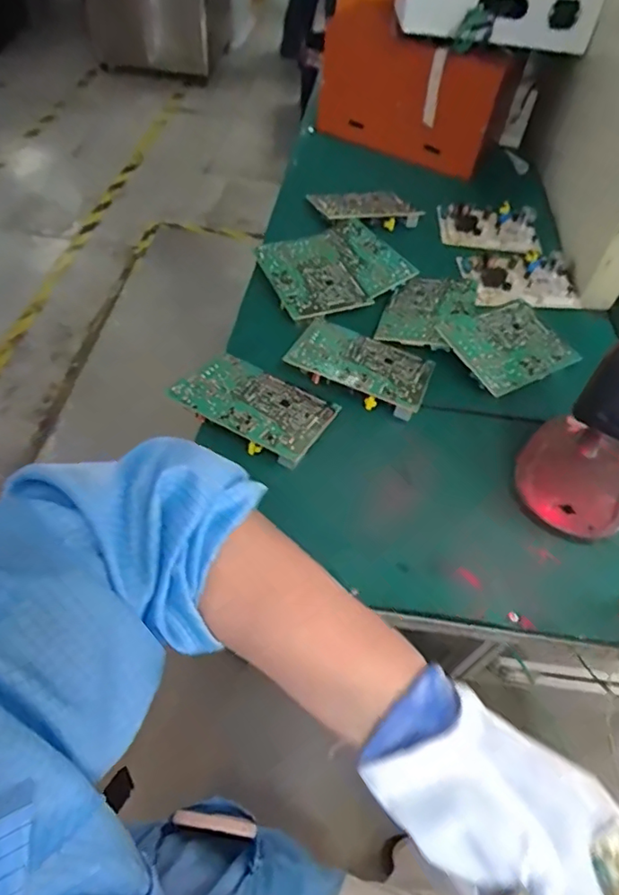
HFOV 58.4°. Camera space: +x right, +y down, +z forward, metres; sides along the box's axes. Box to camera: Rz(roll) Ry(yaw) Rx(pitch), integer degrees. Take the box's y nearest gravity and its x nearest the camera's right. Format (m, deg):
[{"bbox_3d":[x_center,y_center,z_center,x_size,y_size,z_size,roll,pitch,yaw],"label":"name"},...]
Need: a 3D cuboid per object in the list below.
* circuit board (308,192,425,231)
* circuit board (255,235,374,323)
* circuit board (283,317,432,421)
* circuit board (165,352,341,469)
[{"bbox_3d":[0.076,-0.340,0.775,0.136,0.023,0.090,-10,53,-12],"label":"circuit board"},{"bbox_3d":[0.001,-0.204,0.656,0.101,0.013,0.134,-19,56,-18],"label":"circuit board"},{"bbox_3d":[0.055,-0.090,0.568,0.139,0.020,0.091,22,54,13],"label":"circuit board"},{"bbox_3d":[-0.049,-0.042,0.528,0.134,0.030,0.093,25,55,15],"label":"circuit board"}]

